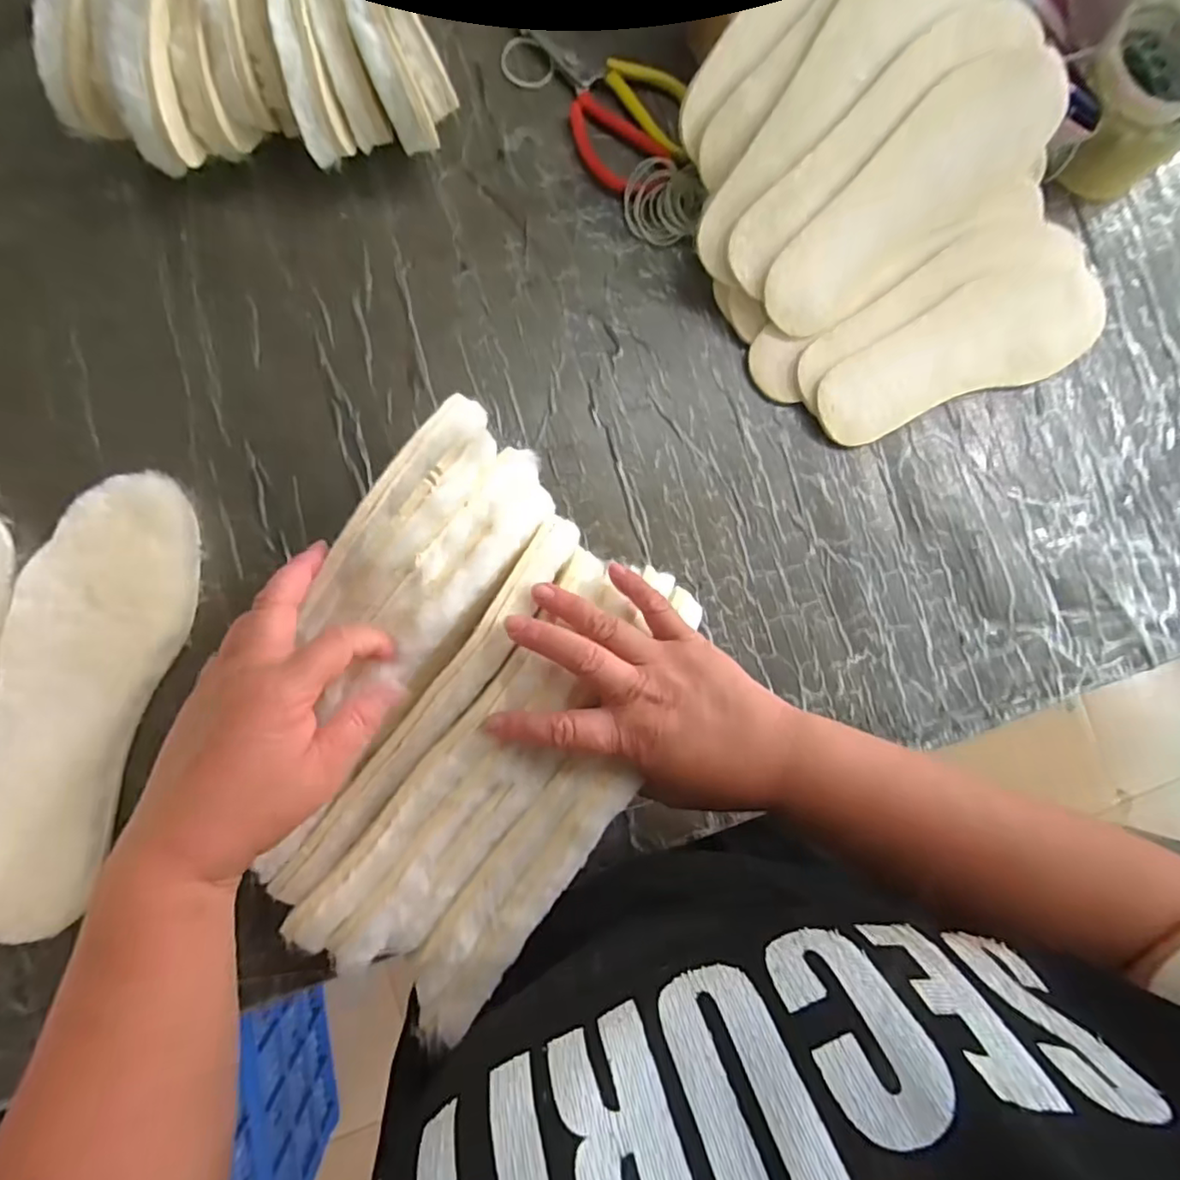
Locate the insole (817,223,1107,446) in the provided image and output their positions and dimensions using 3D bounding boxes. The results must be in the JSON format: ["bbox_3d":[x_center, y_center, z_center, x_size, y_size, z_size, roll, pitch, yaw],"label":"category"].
[{"bbox_3d":[0.296,-0.190,0.494,0.256,0.012,0.096,-28,98,-4],"label":"insole"}]

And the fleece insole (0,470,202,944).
[{"bbox_3d":[-0.311,0.064,0.380,0.089,0.017,0.272,9,82,-6],"label":"fleece insole"}]

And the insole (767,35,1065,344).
[{"bbox_3d":[0.235,-0.293,0.458,0.254,0.007,0.088,-39,117,3],"label":"insole"}]

